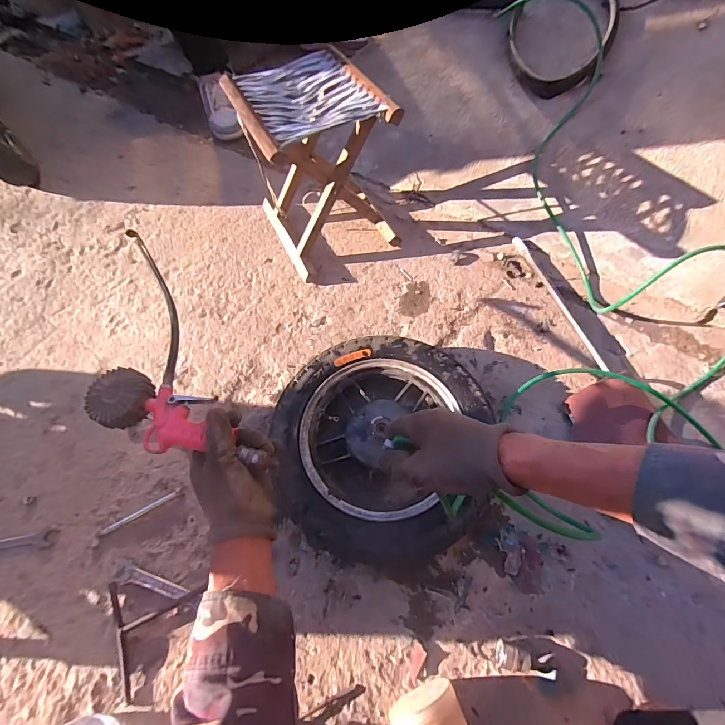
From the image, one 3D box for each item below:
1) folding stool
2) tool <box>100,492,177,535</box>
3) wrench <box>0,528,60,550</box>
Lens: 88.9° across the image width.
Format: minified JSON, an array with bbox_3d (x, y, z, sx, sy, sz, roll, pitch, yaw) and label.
[{"bbox_3d":[-0.094,-0.403,0.787,0.235,0.308,0.278,-26,64,-10],"label":"folding stool"},{"bbox_3d":[-0.376,0.253,0.621,0.128,0.007,0.011,-28,64,-11],"label":"tool"},{"bbox_3d":[-0.578,0.297,0.607,0.140,0.008,0.027,-9,62,-1],"label":"wrench"}]

